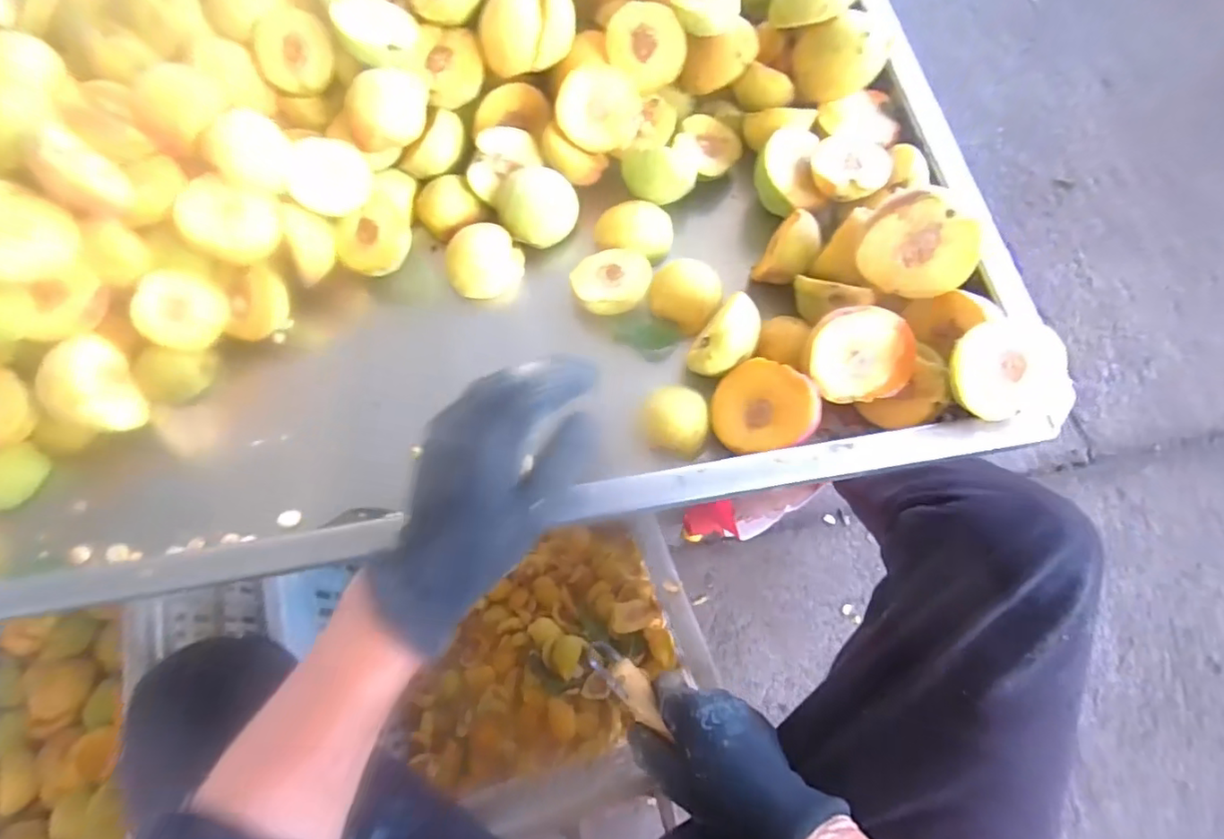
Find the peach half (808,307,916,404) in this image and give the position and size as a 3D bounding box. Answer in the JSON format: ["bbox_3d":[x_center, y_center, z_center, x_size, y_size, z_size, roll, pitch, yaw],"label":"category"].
[{"bbox_3d":[0.160,-0.044,0.382,0.063,0.031,0.059,-2,108,3],"label":"peach half"}]

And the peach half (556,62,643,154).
[{"bbox_3d":[-0.011,-0.247,0.463,0.062,0.022,0.060,-1,110,-3],"label":"peach half"}]

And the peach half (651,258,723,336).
[{"bbox_3d":[0.056,-0.095,0.437,0.051,0.026,0.045,26,73,12],"label":"peach half"}]

